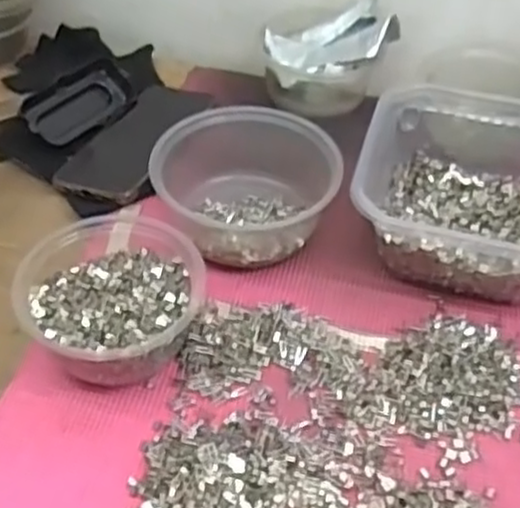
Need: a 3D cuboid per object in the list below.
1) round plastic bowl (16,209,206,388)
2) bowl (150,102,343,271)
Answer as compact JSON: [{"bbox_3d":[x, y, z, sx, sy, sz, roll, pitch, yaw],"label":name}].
[{"bbox_3d":[-0.098,0.027,0.485,0.113,0.060,0.123,1,45,-1],"label":"round plastic bowl"},{"bbox_3d":[-0.012,-0.056,0.557,0.113,0.073,0.116,1,45,-1],"label":"bowl"}]

